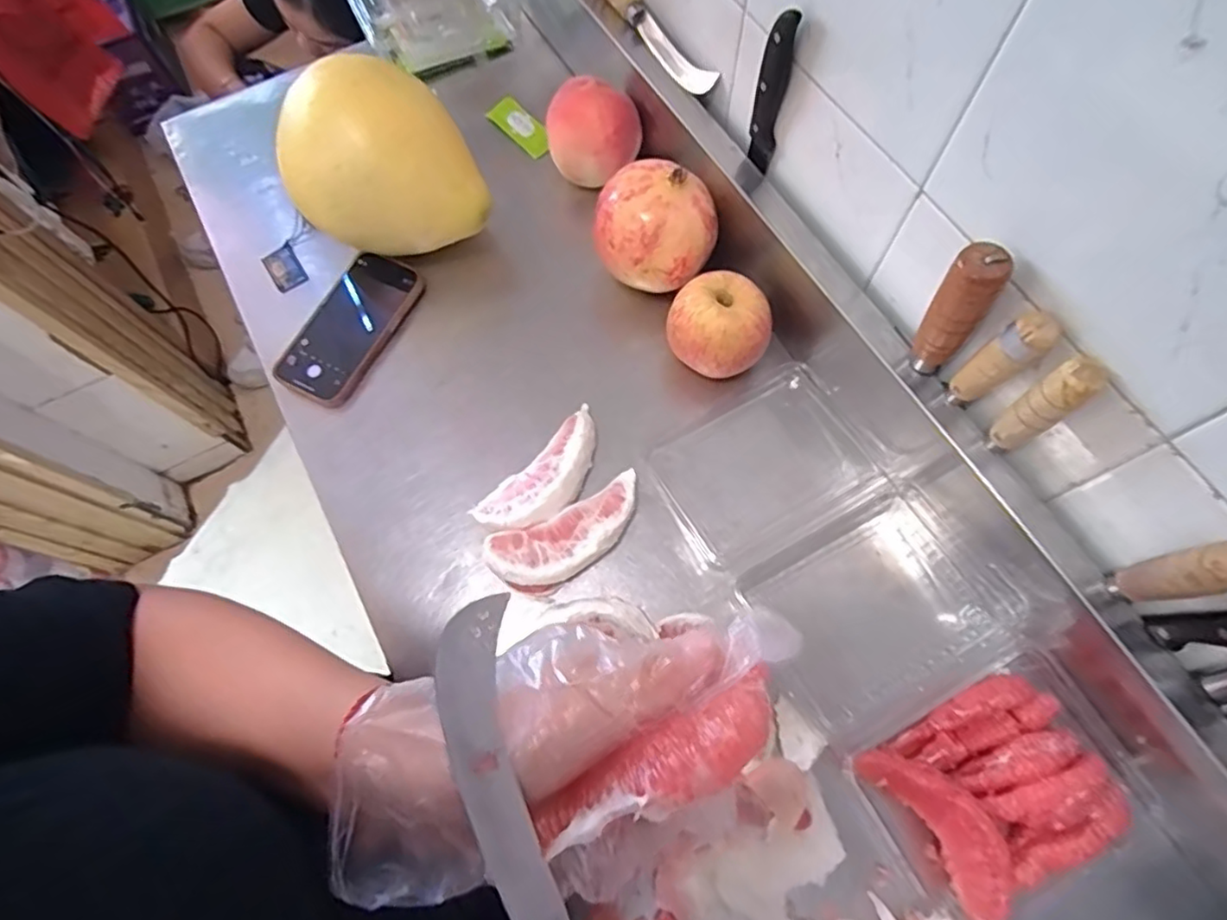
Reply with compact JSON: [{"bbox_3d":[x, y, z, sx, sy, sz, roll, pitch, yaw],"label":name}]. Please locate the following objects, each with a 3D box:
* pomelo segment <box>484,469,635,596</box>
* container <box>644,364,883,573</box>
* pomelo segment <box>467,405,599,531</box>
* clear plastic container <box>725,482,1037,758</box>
[{"bbox_3d":[-0.032,0.062,0.493,0.125,0.032,0.057,-25,71,-7],"label":"pomelo segment"},{"bbox_3d":[0.123,0.003,0.522,0.167,0.026,0.128,-28,71,-8],"label":"container"},{"bbox_3d":[-0.053,0.015,0.511,0.054,0.034,0.122,43,77,16],"label":"pomelo segment"},{"bbox_3d":[0.192,0.108,0.461,0.172,0.047,0.137,-29,71,-8],"label":"clear plastic container"}]

